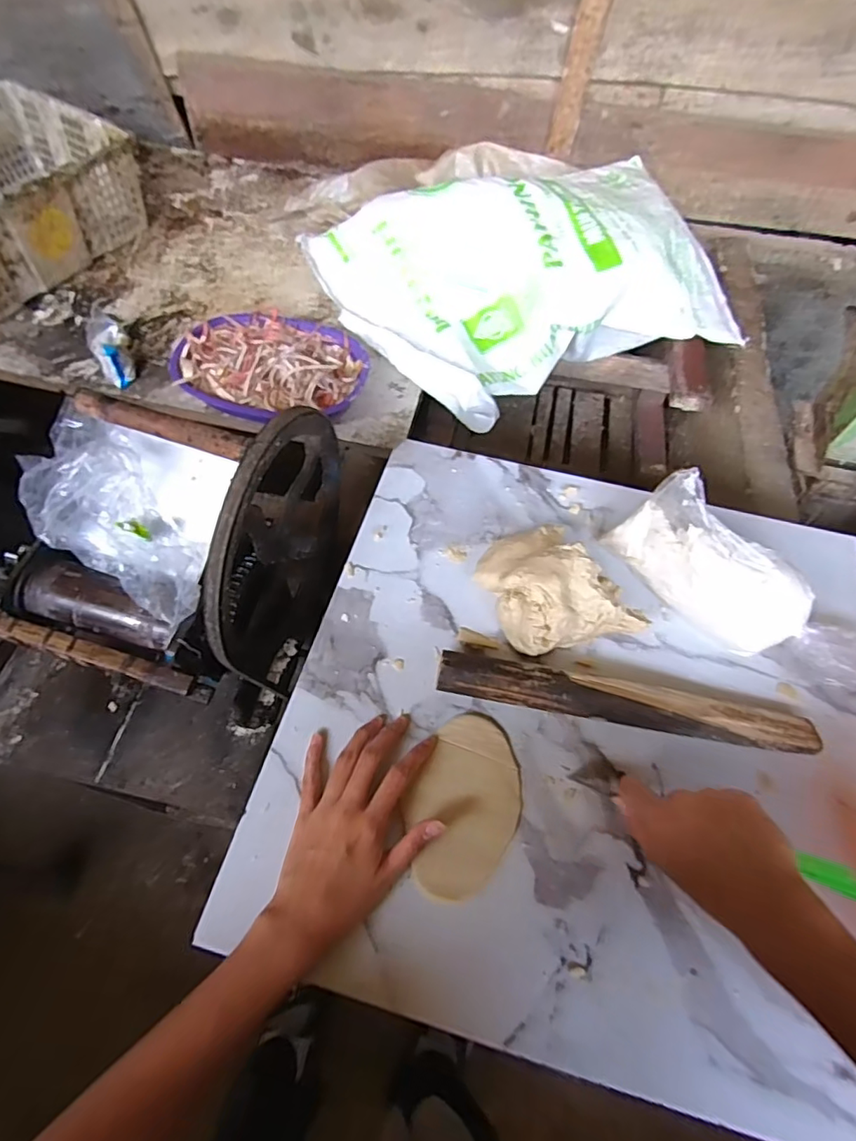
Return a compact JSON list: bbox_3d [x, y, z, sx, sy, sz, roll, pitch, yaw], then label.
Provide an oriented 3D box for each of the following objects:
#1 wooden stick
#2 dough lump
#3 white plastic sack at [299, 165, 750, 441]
[{"bbox_3d":[0.160,0.109,0.463,0.300,0.034,0.038,11,60,2],"label":"wooden stick"},{"bbox_3d":[0.109,0.012,0.502,0.109,0.067,0.132,-17,61,-10],"label":"dough lump"},{"bbox_3d":[0.176,-0.496,0.953,0.646,0.192,0.399,-21,64,-15],"label":"white plastic sack"}]

